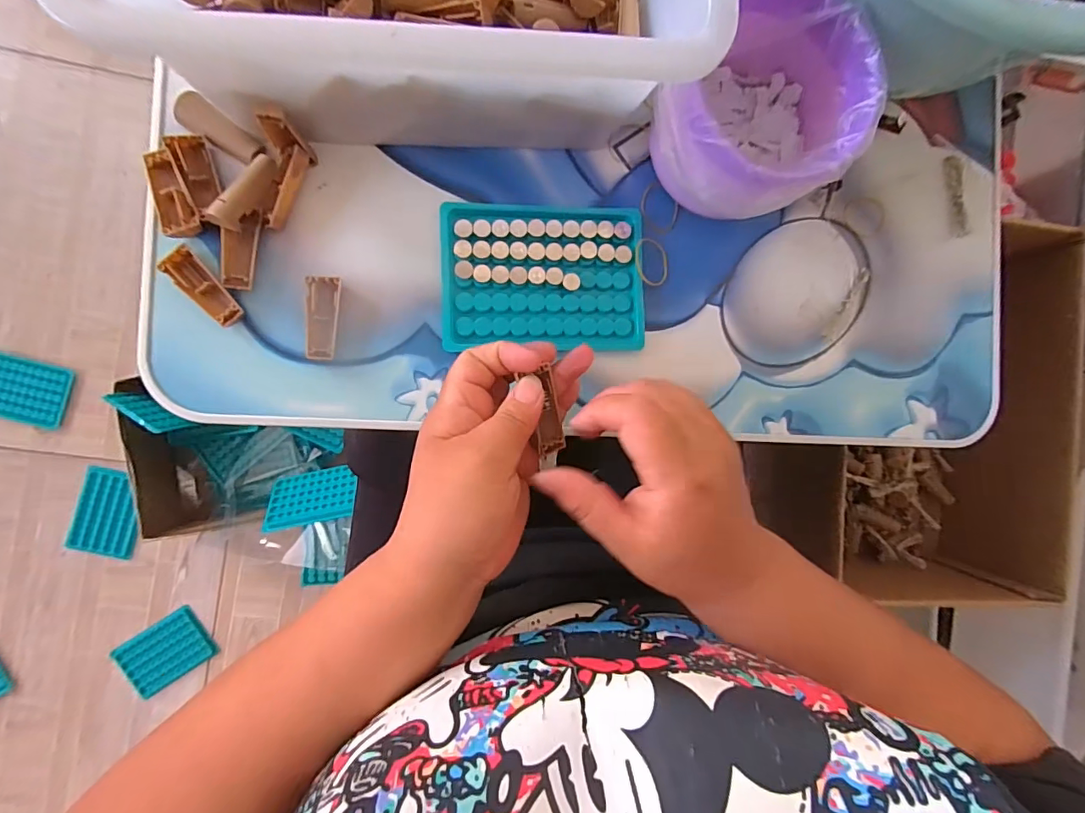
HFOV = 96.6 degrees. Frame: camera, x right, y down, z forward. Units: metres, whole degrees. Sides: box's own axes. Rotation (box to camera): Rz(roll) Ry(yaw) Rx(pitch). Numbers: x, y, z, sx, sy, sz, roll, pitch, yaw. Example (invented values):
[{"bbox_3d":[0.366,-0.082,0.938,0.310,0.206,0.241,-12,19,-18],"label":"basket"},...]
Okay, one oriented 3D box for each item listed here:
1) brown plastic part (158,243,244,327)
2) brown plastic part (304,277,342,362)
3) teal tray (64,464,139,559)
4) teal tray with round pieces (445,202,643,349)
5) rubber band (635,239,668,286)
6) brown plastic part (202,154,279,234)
[{"bbox_3d":[-0.201,-0.071,0.286,0.018,0.010,0.051,-42,94,-8],"label":"brown plastic part"},{"bbox_3d":[-0.134,-0.054,0.293,0.019,0.006,0.050,3,87,-9],"label":"brown plastic part"},{"bbox_3d":[-0.666,0.163,0.741,0.087,0.004,0.127,12,86,-8],"label":"teal tray"},{"bbox_3d":[0.002,-0.085,0.315,0.130,0.009,0.092,-1,88,-9],"label":"teal tray with round pieces"},{"bbox_3d":[0.074,-0.098,0.327,0.025,0.007,0.032,-7,89,-9],"label":"rubber band"},{"bbox_3d":[-0.174,-0.126,0.284,0.018,0.012,0.051,31,83,-6],"label":"brown plastic part"}]

